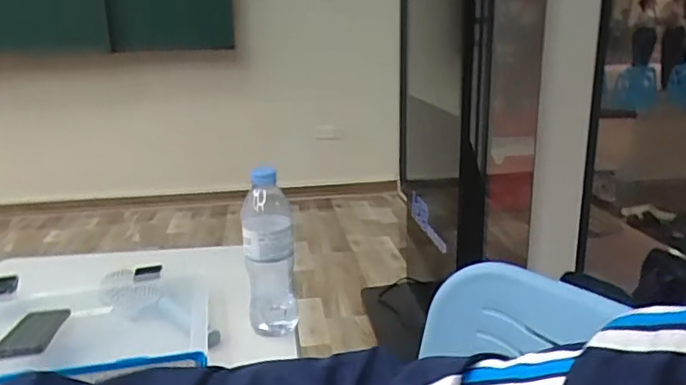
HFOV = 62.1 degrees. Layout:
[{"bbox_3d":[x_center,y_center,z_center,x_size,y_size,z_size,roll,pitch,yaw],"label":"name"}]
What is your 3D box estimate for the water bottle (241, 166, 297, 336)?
[{"bbox_3d":[-0.094,0.073,0.730,0.061,0.219,0.063,-3,16,-6],"label":"water bottle"}]

